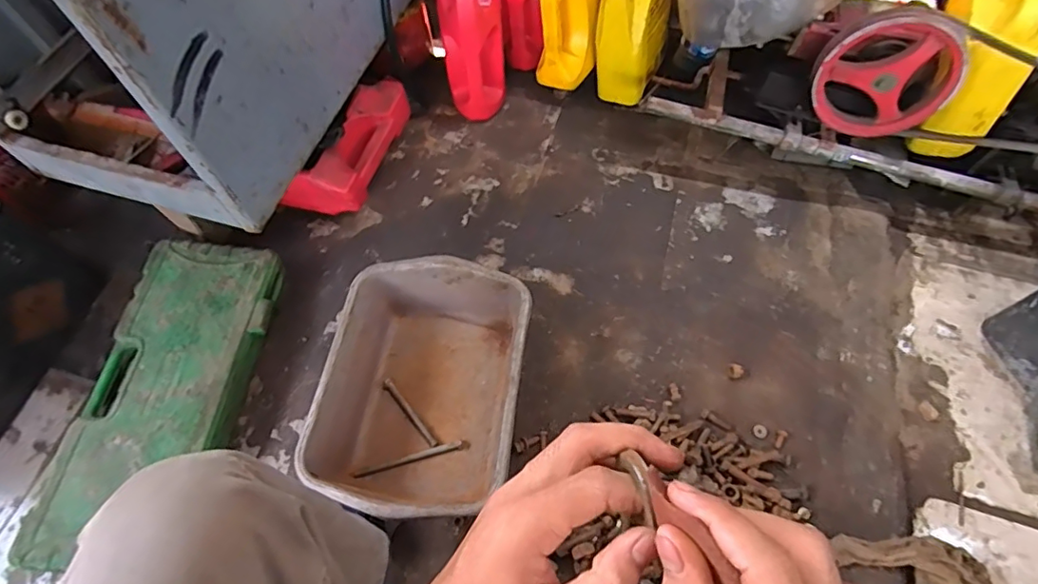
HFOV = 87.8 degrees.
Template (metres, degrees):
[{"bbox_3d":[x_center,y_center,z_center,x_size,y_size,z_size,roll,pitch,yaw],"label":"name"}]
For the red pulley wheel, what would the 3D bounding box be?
[{"bbox_3d":[0.542,-0.320,0.803,0.191,0.176,0.056,17,63,11],"label":"red pulley wheel"}]

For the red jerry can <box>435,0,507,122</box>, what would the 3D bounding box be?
[{"bbox_3d":[-0.088,-0.491,1.024,0.113,0.300,0.163,-5,61,-1],"label":"red jerry can"}]

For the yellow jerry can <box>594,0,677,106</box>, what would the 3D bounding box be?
[{"bbox_3d":[0.223,-0.517,1.004,0.106,0.307,0.169,27,65,16],"label":"yellow jerry can"}]

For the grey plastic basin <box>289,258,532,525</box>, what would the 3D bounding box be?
[{"bbox_3d":[-0.133,0.135,0.774,0.264,0.125,0.356,6,61,6],"label":"grey plastic basin"}]

